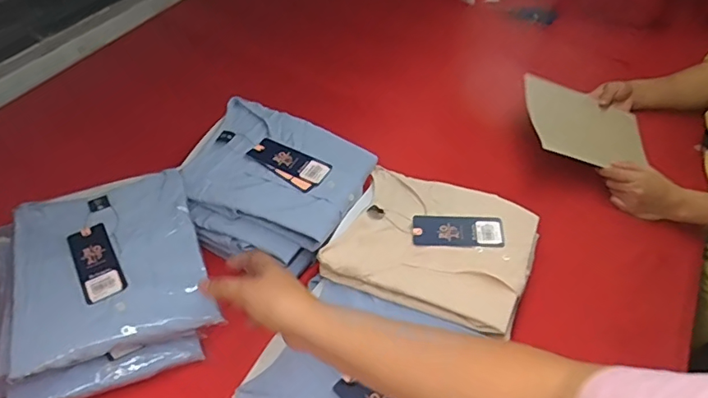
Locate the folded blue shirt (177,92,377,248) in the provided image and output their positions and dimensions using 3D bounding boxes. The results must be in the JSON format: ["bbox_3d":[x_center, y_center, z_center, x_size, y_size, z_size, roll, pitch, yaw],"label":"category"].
[{"bbox_3d":[-0.117,-0.047,0.749,0.252,0.039,0.195,19,50,16],"label":"folded blue shirt"}]

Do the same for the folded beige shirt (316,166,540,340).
[{"bbox_3d":[0.112,0.056,0.696,0.249,0.032,0.207,21,51,17],"label":"folded beige shirt"}]

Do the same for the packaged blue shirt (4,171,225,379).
[{"bbox_3d":[-0.305,0.073,0.633,0.213,0.028,0.253,-18,51,-16],"label":"packaged blue shirt"}]

